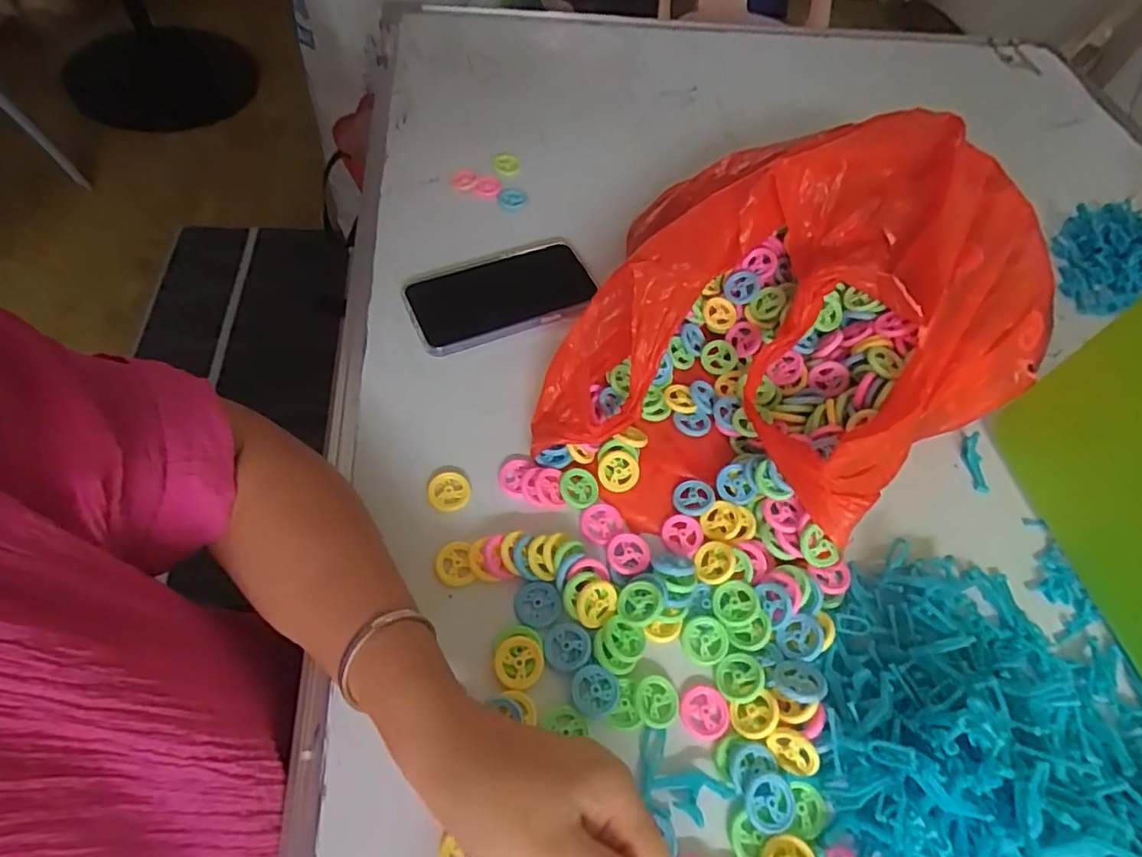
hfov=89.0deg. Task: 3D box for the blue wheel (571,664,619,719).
[{"bbox_3d":[0.014,0.157,0.348,0.027,0.004,0.029,2,59,-3],"label":"blue wheel"}]

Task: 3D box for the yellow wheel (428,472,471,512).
[{"bbox_3d":[-0.086,0.045,0.411,0.028,0.004,0.027,2,78,-7],"label":"yellow wheel"}]

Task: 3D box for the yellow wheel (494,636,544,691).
[{"bbox_3d":[-0.031,0.142,0.353,0.028,0.009,0.029,2,59,-3],"label":"yellow wheel"}]

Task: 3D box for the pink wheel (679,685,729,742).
[{"bbox_3d":[0.081,0.171,0.350,0.029,0.004,0.029,2,59,-3],"label":"pink wheel"}]

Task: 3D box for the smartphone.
[{"bbox_3d":[-0.060,-0.116,0.501,0.153,0.013,0.083,-20,67,-11],"label":"smartphone"}]

